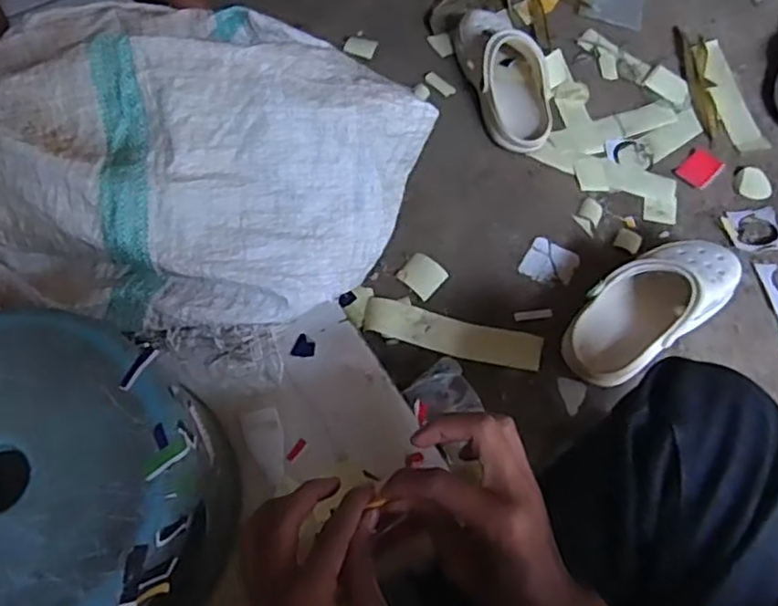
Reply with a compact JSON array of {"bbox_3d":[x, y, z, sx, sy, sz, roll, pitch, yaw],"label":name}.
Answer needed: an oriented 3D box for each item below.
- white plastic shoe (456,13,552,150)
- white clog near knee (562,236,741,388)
[{"bbox_3d":[0.164,-0.310,0.923,0.100,0.089,0.230,-10,67,-7],"label":"white plastic shoe"},{"bbox_3d":[0.283,0.001,0.732,0.228,0.084,0.093,-35,72,-16],"label":"white clog near knee"}]

